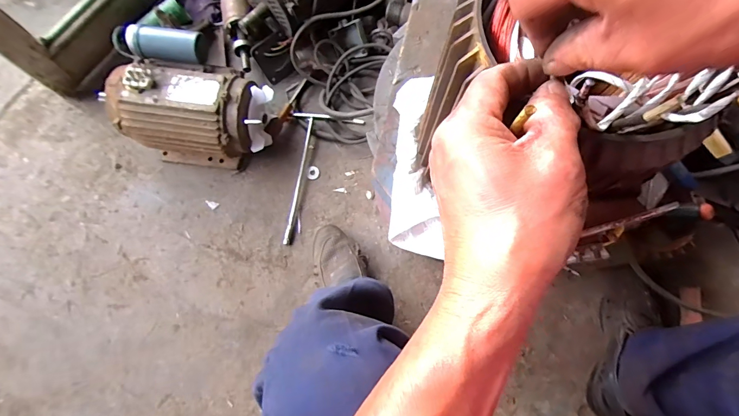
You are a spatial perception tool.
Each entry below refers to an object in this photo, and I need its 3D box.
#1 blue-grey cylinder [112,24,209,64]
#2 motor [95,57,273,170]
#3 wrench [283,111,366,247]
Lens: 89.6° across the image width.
[{"bbox_3d":[-0.359,-0.287,0.646,0.147,0.044,0.056,4,74,1],"label":"blue-grey cylinder"},{"bbox_3d":[-0.331,-0.179,0.706,0.257,0.173,0.142,5,74,2],"label":"motor"},{"bbox_3d":[-0.093,-0.067,0.775,0.148,0.026,0.280,1,74,1],"label":"wrench"}]

